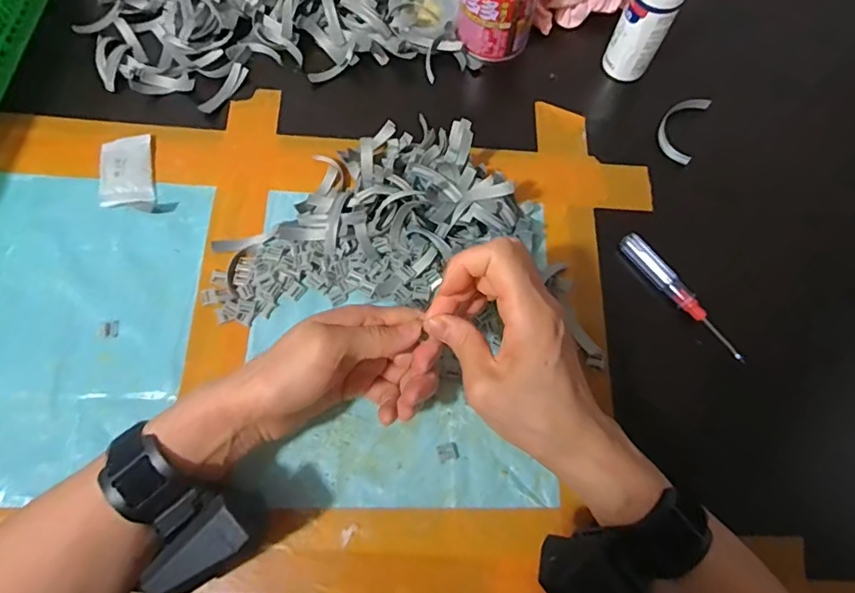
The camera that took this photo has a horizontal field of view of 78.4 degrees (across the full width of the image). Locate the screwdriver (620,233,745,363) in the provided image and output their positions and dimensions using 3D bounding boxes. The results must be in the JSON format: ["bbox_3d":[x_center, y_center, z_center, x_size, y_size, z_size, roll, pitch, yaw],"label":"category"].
[{"bbox_3d":[0.191,-0.001,0.396,0.015,0.014,0.119,-34,74,-13],"label":"screwdriver"}]

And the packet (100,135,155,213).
[{"bbox_3d":[-0.241,-0.099,0.421,0.038,0.012,0.071,-10,70,-5],"label":"packet"}]

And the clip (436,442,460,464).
[{"bbox_3d":[0.014,0.105,0.355,0.015,0.004,0.012,-18,71,-8],"label":"clip"}]

